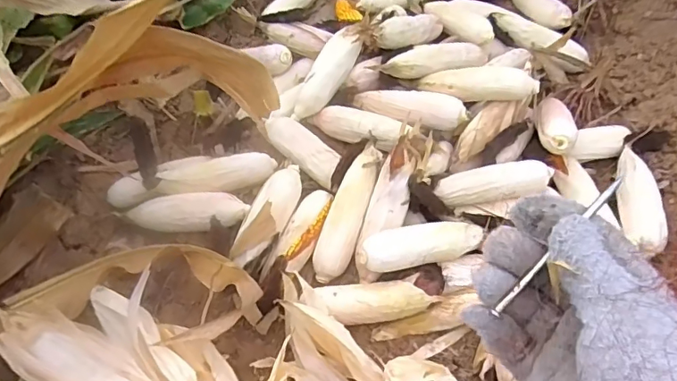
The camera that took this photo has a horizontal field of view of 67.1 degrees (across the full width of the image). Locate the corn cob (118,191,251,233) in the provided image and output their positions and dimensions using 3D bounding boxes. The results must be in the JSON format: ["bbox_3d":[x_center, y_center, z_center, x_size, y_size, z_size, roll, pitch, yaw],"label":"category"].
[{"bbox_3d":[-0.254,0.036,0.837,0.213,0.043,0.058,-2,56,1],"label":"corn cob"}]

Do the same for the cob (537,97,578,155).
[{"bbox_3d":[0.366,-0.115,0.862,0.055,0.043,0.149,9,40,7],"label":"cob"}]

